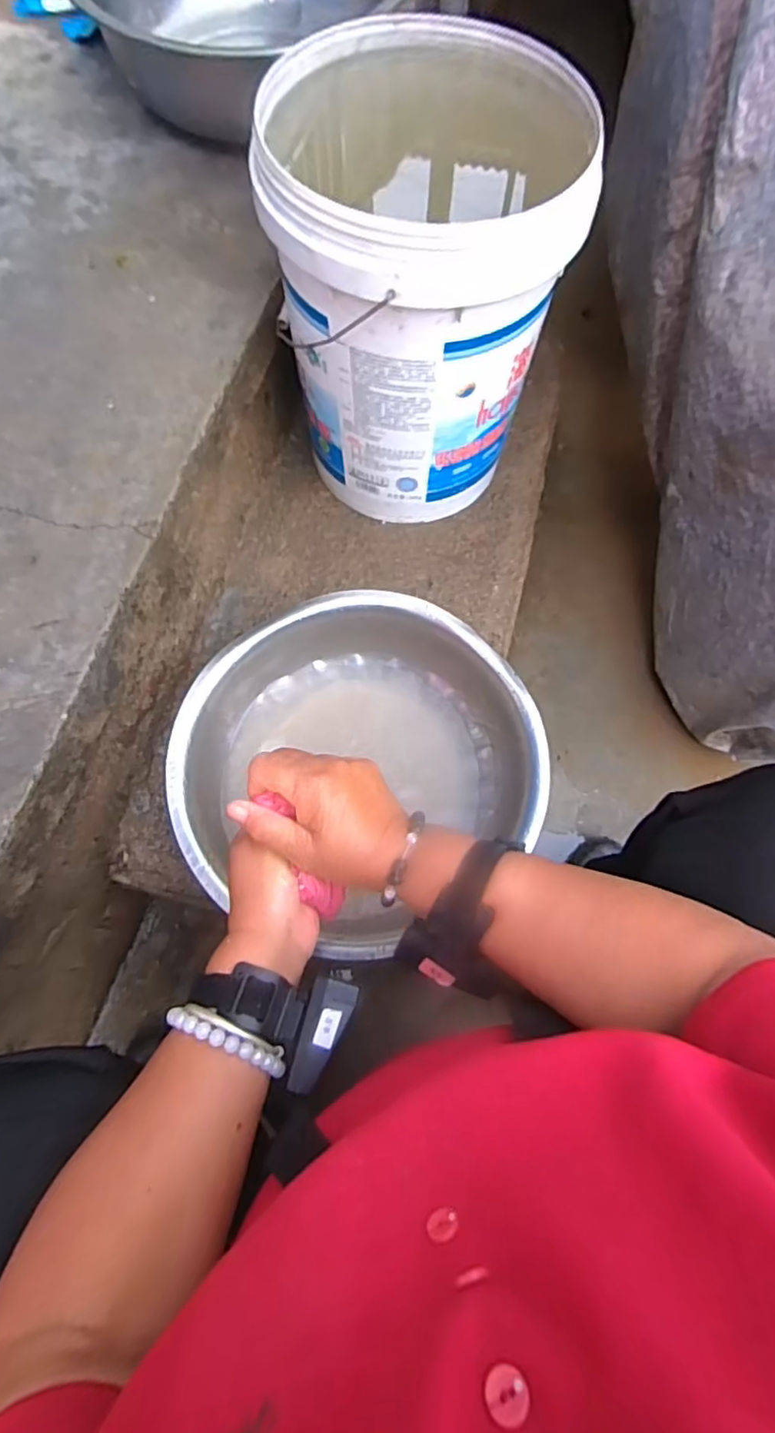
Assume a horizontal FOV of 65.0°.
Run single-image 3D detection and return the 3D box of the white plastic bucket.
[{"bbox_3d":[0.032,-0.442,0.677,0.278,0.351,0.301,0,71,0],"label":"white plastic bucket"}]

